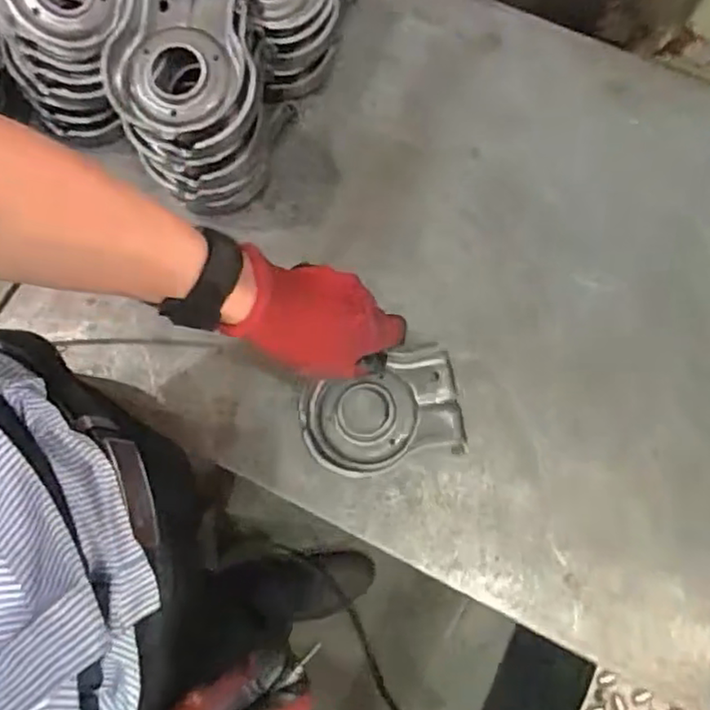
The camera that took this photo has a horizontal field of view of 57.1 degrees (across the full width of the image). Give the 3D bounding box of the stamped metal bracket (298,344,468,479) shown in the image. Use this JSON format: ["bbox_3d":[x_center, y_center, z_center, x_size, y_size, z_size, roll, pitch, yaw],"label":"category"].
[{"bbox_3d":[0.021,0.047,0.517,0.124,0.016,0.085,-13,76,-2],"label":"stamped metal bracket"}]

